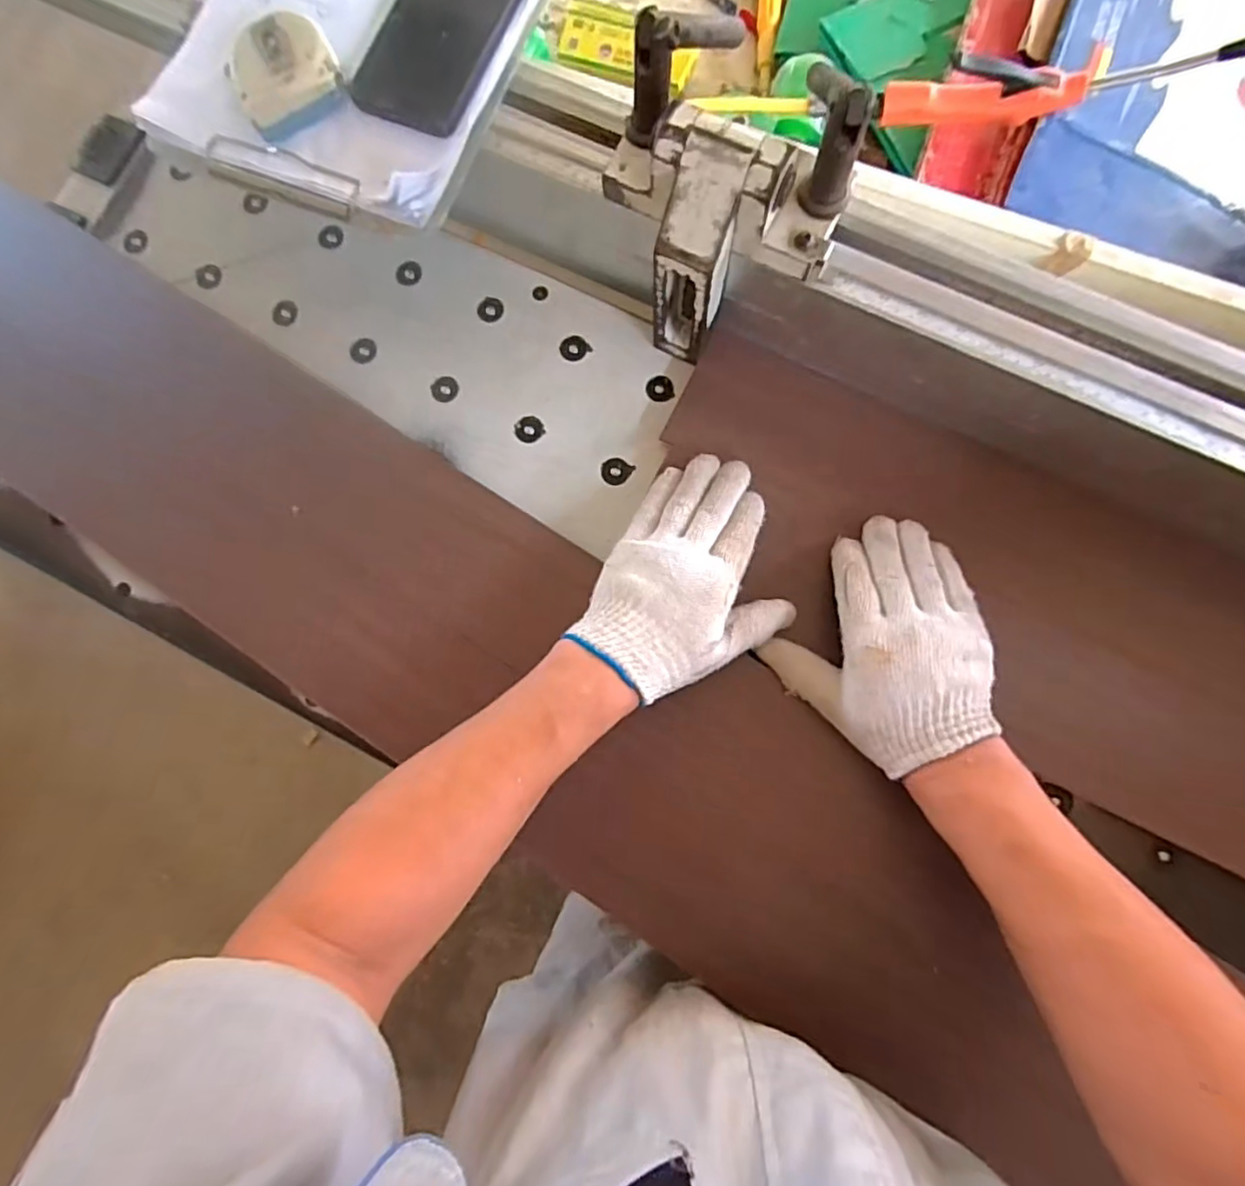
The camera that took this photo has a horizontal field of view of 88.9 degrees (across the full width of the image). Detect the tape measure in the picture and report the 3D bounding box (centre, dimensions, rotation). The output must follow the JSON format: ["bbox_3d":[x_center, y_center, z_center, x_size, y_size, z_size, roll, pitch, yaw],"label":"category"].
[{"bbox_3d":[-0.222,-0.341,0.418,0.067,0.034,0.054,-27,82,-1],"label":"tape measure"}]

